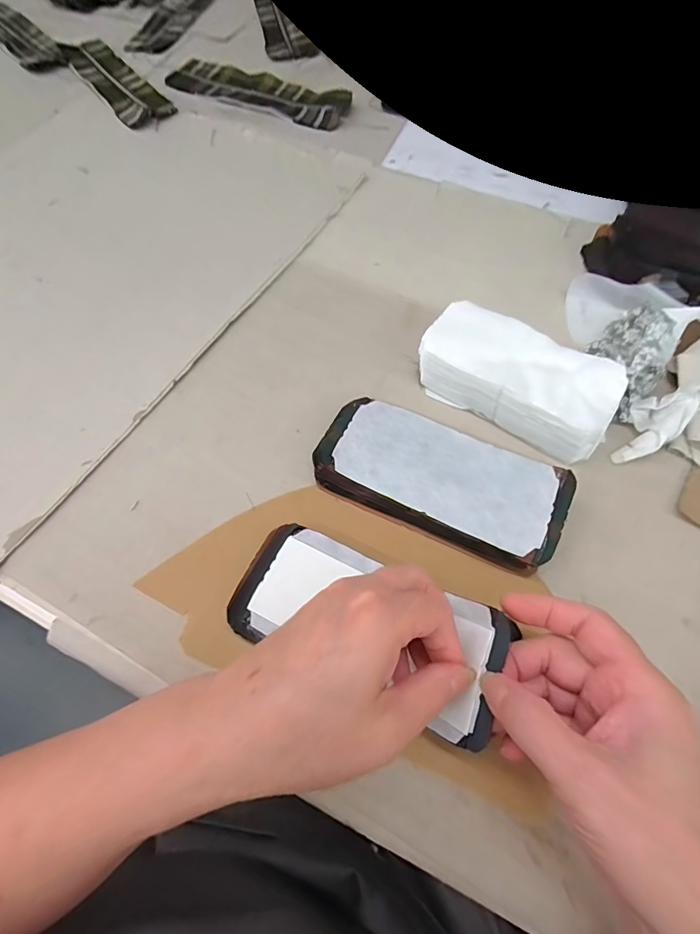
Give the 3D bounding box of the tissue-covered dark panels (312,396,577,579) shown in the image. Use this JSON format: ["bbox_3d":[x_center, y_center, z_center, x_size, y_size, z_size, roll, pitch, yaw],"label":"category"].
[{"bbox_3d":[0.062,0.009,0.310,0.168,0.027,0.076,22,66,11],"label":"tissue-covered dark panels"}]

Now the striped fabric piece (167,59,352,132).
[{"bbox_3d":[-0.119,-0.480,0.555,0.253,0.011,0.074,26,66,12],"label":"striped fabric piece"}]

